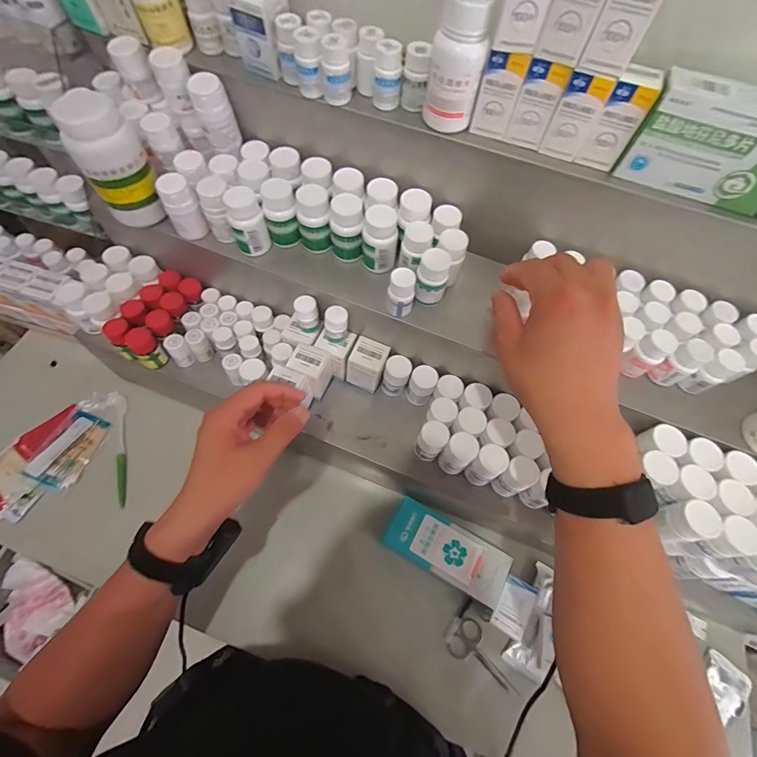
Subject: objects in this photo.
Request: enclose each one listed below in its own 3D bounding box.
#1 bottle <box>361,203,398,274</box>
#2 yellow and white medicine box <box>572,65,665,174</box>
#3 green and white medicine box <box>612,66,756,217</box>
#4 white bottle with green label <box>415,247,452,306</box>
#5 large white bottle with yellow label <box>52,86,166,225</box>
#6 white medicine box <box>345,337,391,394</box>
[{"bbox_3d":[0.002,-0.153,0.412,0.037,0.063,0.036,5,64,-1],"label":"bottle"},{"bbox_3d":[0.199,-0.213,0.310,0.032,0.068,0.023,28,66,10],"label":"yellow and white medicine box"},{"bbox_3d":[0.271,-0.186,0.298,0.119,0.071,0.028,21,65,7],"label":"green and white medicine box"},{"bbox_3d":[0.056,-0.104,0.394,0.031,0.062,0.025,14,64,4],"label":"white bottle with green label"},{"bbox_3d":[-0.284,-0.235,0.403,0.062,0.127,0.071,-27,69,-15],"label":"large white bottle with yellow label"},{"bbox_3d":[-0.013,-0.017,0.482,0.045,0.063,0.043,20,65,6],"label":"white medicine box"}]

